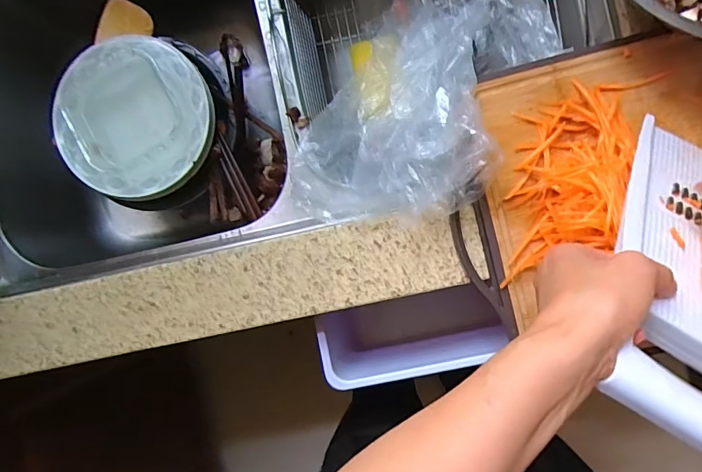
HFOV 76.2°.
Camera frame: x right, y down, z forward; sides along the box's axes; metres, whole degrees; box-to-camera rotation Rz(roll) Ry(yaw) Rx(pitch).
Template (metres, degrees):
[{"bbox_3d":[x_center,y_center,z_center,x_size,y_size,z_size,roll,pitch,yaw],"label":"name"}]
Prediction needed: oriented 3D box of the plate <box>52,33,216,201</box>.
[{"bbox_3d":[-0.265,-0.144,0.547,0.182,0.036,0.194,2,92,6],"label":"plate"}]

